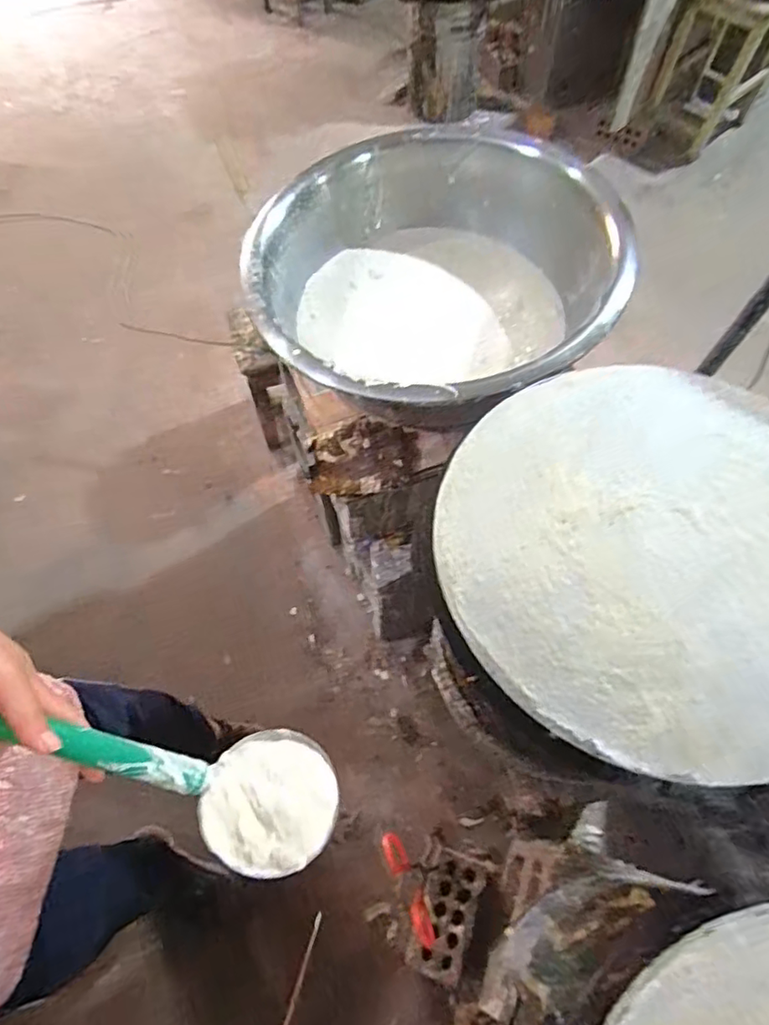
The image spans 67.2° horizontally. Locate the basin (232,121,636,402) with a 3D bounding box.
[{"bbox_3d":[0.059,-0.321,0.822,0.462,0.151,0.489,-1,61,3],"label":"basin"}]

